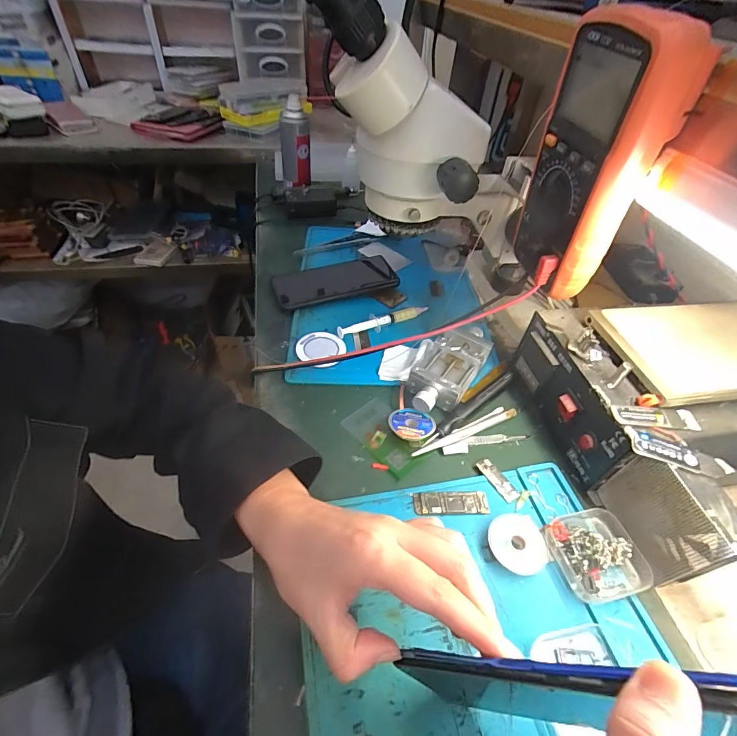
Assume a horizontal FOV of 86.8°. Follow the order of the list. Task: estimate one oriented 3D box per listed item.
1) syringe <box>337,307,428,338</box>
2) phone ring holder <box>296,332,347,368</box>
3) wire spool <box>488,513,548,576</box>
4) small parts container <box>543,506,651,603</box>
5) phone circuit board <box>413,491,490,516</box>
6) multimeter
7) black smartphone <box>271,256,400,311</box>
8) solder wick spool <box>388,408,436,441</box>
[{"bbox_3d":[0.021,-0.061,0.498,0.129,0.016,0.013,-19,51,-20],"label":"syringe"},{"bbox_3d":[-0.056,-0.024,0.464,0.057,0.005,0.051,23,50,17],"label":"phone ring holder"},{"bbox_3d":[0.120,0.141,0.315,0.043,0.011,0.046,2,47,-2],"label":"wire spool"},{"bbox_3d":[0.180,0.146,0.308,0.064,0.021,0.062,-10,48,-13],"label":"small parts container"},{"bbox_3d":[0.072,0.118,0.339,0.065,0.004,0.022,-1,47,-5],"label":"phone circuit board"},{"bbox_3d":[0.161,-0.148,0.288,0.047,0.169,0.086,-4,46,-9],"label":"multimeter"},{"bbox_3d":[-0.044,-0.122,0.552,0.173,0.014,0.082,-13,49,-16],"label":"black smartphone"},{"bbox_3d":[0.043,0.058,0.389,0.044,0.014,0.036,6,47,2],"label":"solder wick spool"}]

